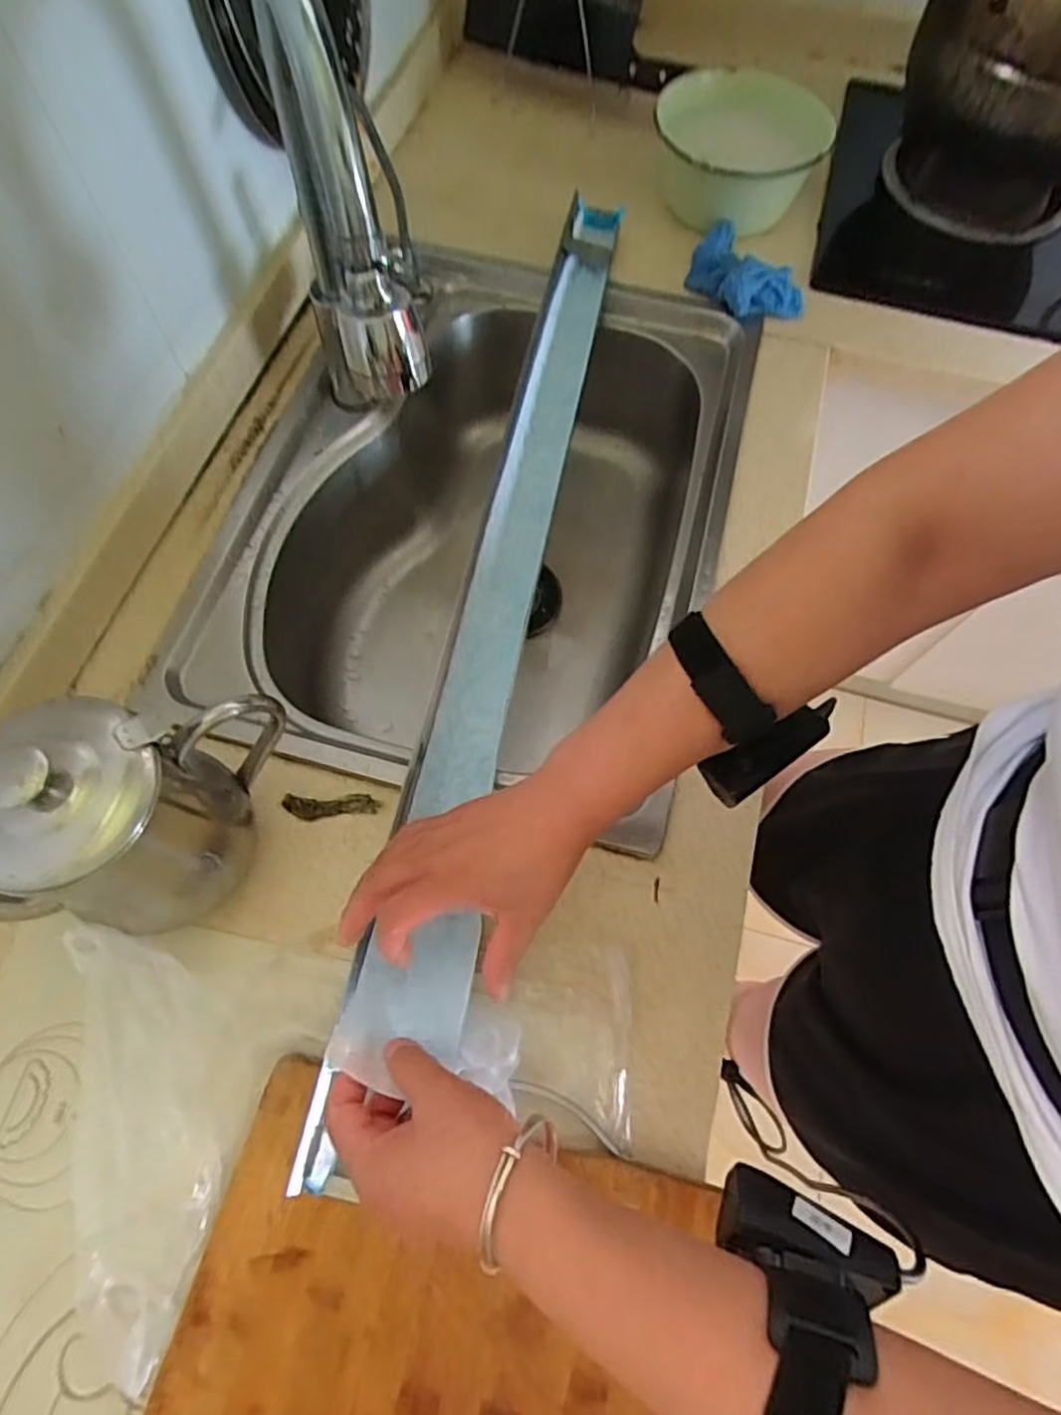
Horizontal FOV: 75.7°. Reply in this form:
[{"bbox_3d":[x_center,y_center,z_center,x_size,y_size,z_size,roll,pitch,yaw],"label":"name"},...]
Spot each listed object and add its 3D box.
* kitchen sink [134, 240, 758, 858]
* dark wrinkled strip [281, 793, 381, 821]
[{"bbox_3d":[-0.042,-0.167,0.713,0.444,0.206,0.587,12,67,8],"label":"kitchen sink"},{"bbox_3d":[-0.149,0.073,0.505,0.071,0.006,0.020,-1,65,1],"label":"dark wrinkled strip"}]

